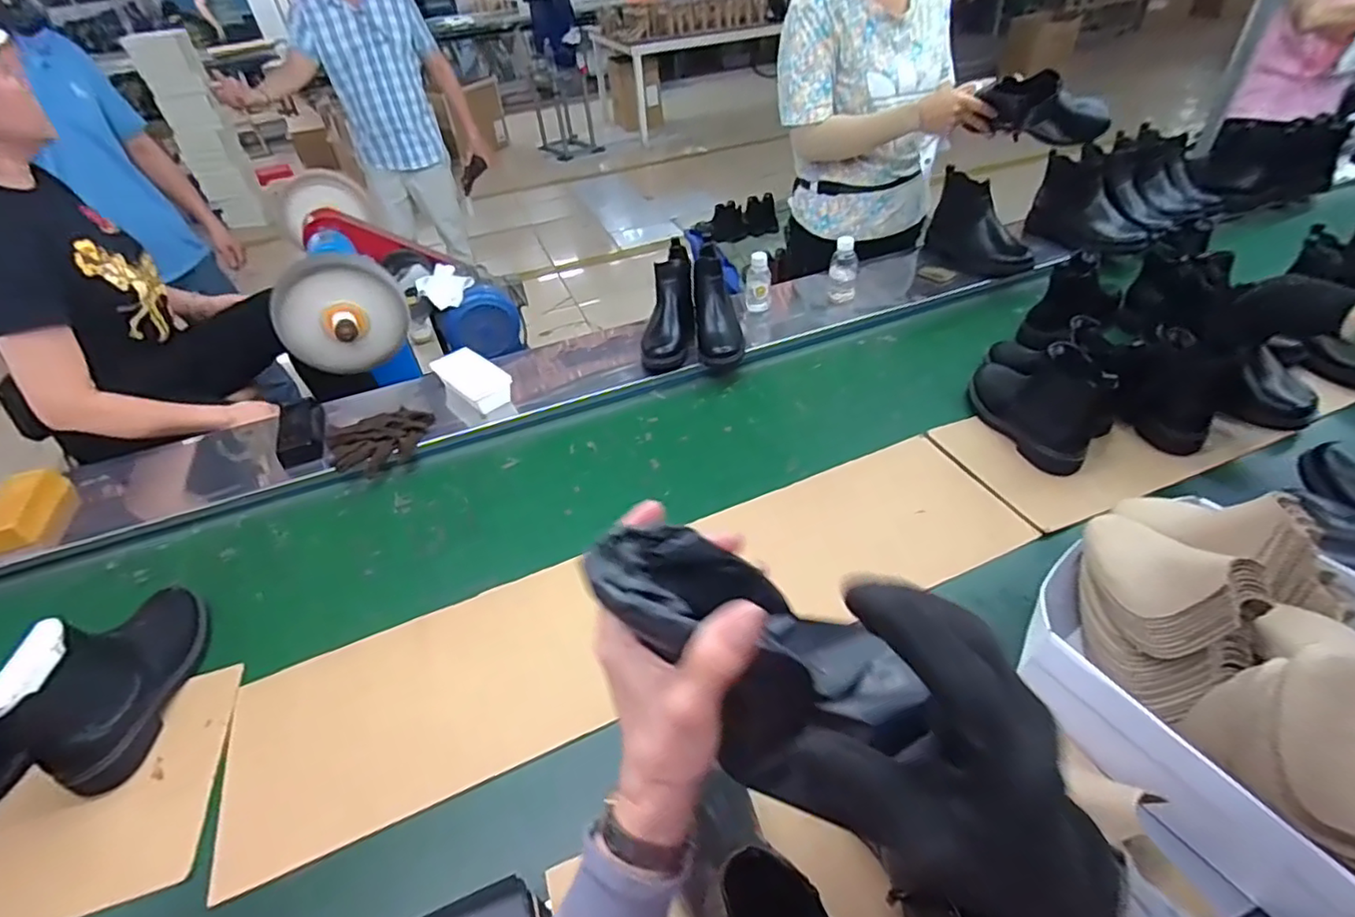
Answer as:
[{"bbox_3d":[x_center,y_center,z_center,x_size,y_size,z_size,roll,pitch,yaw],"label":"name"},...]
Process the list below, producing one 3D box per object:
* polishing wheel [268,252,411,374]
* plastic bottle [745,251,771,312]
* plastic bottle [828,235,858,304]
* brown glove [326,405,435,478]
[{"bbox_3d":[-0.713,-0.289,1.298,0.256,0.237,0.070,-20,44,-14],"label":"polishing wheel"},{"bbox_3d":[0.168,-0.372,1.268,0.049,0.120,0.044,-2,42,4],"label":"plastic bottle"},{"bbox_3d":[0.346,-0.391,1.259,0.059,0.114,0.059,7,44,14],"label":"plastic bottle"},{"bbox_3d":[-0.508,-0.025,1.048,0.176,0.051,0.106,-20,44,-15],"label":"brown glove"}]

